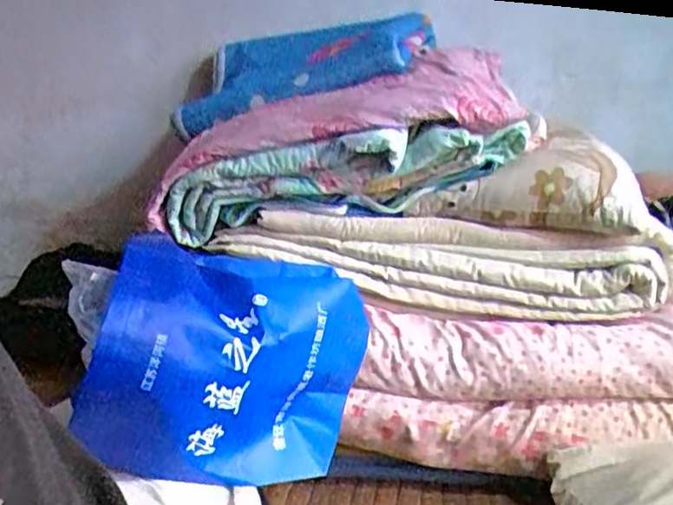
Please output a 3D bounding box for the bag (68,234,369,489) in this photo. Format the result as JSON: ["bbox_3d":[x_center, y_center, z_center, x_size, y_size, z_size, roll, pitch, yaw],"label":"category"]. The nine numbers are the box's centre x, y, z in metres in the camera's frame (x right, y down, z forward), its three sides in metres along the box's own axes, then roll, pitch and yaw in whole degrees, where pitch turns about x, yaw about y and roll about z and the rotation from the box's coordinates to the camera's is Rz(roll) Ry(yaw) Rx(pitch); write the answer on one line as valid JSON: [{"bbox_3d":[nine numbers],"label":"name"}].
[{"bbox_3d":[-0.119,0.132,0.779,0.194,0.250,0.300,5,14,26],"label":"bag"}]

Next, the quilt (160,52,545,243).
[{"bbox_3d":[0.003,-0.150,0.967,0.545,0.190,0.228,-13,11,7],"label":"quilt"}]

